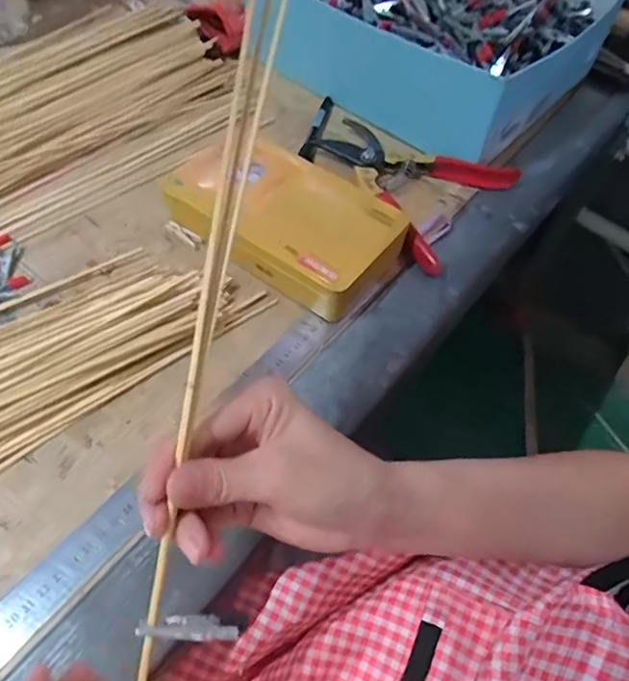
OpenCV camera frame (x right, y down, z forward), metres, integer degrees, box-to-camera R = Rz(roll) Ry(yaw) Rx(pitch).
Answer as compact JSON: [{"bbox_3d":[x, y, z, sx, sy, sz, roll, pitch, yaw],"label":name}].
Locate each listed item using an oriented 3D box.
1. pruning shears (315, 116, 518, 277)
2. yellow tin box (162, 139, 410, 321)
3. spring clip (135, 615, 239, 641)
[{"bbox_3d":[0.079,-0.149,0.500,0.167,0.024,0.140,35,60,17],"label":"pruning shears"},{"bbox_3d":[-0.022,-0.099,0.446,0.180,0.042,0.113,35,61,17],"label":"yellow tin box"},{"bbox_3d":[-0.054,0.124,0.234,0.042,0.004,0.009,10,55,-15],"label":"spring clip"}]

